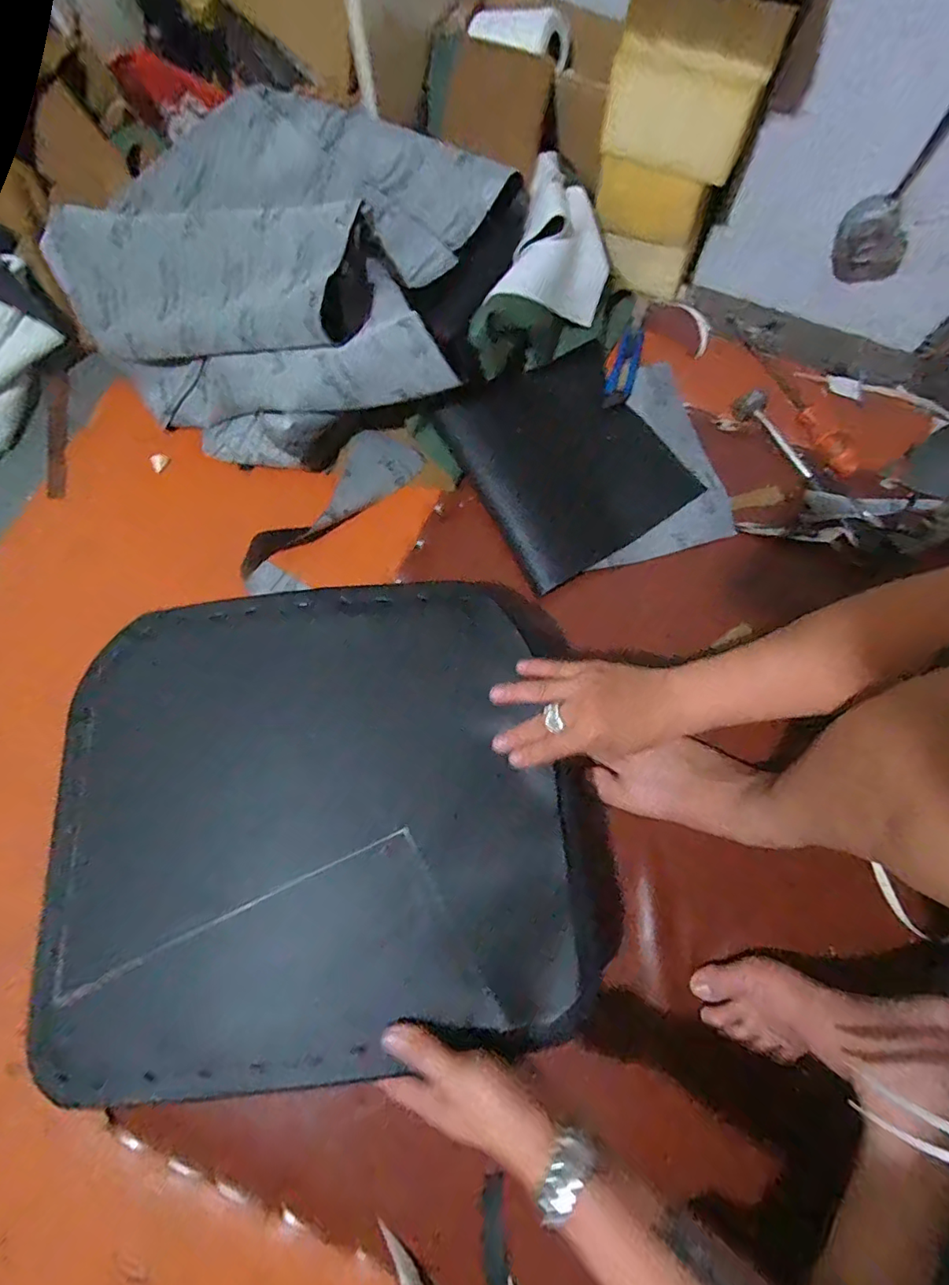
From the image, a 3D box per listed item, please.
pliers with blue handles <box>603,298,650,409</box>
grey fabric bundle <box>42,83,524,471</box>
[{"bbox_3d":[0.214,-0.398,0.696,0.034,0.022,0.175,19,76,5],"label":"pliers with blue handles"},{"bbox_3d":[-0.240,-0.437,0.638,0.518,0.160,0.393,16,76,4],"label":"grey fabric bundle"}]

